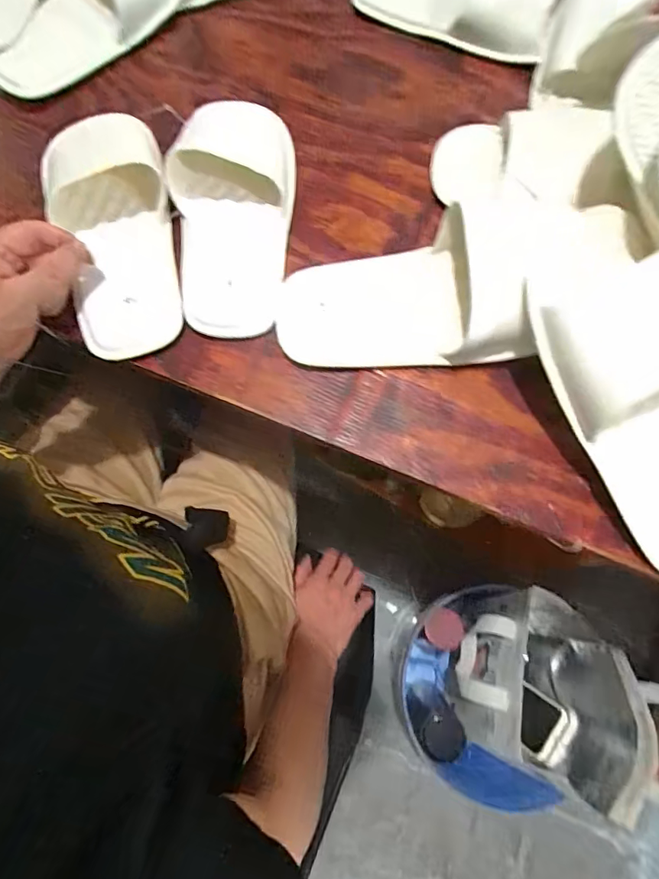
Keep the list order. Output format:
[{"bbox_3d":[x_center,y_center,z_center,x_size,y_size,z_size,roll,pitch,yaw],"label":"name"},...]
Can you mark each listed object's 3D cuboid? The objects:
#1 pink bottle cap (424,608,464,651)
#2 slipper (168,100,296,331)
[{"bbox_3d":[0.166,0.275,0.702,0.053,0.021,0.052,0,73,1],"label":"pink bottle cap"},{"bbox_3d":[-0.083,-0.201,0.396,0.102,0.056,0.232,-1,73,0],"label":"slipper"}]

